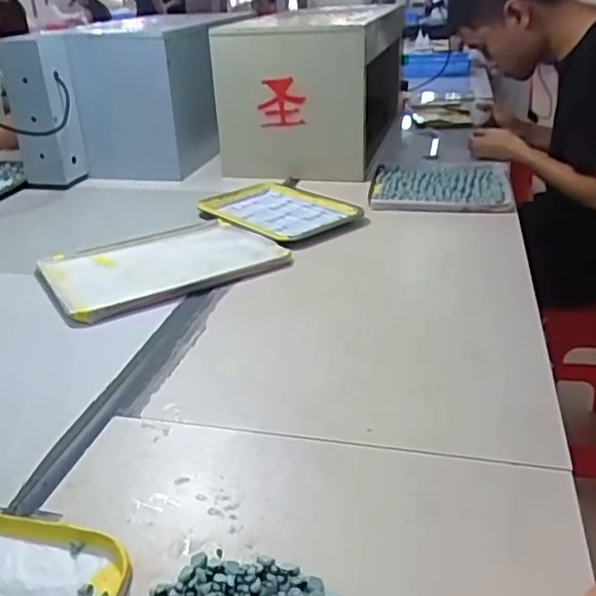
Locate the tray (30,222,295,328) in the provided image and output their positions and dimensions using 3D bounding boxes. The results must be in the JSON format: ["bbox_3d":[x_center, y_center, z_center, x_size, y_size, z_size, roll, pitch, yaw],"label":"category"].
[{"bbox_3d":[-0.194,-0.052,0.883,0.302,0.018,0.234,-16,30,-29],"label":"tray"}]

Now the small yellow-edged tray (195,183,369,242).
[{"bbox_3d":[-0.036,-0.149,1.061,0.193,0.021,0.269,-18,31,-33],"label":"small yellow-edged tray"}]

